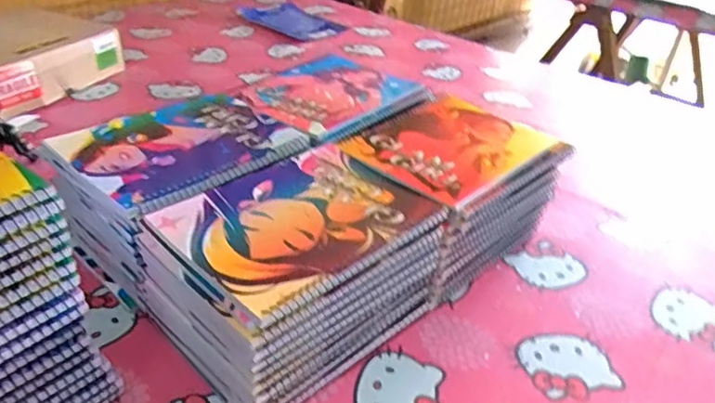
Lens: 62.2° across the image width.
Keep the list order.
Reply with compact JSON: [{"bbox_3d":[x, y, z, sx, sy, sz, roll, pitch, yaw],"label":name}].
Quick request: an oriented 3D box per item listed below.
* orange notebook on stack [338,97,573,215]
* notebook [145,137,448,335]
[{"bbox_3d":[0.099,-0.057,0.607,0.202,0.014,0.157,-25,43,-38],"label":"orange notebook on stack"},{"bbox_3d":[-0.050,0.015,0.480,0.154,0.011,0.194,31,41,34],"label":"notebook"}]

